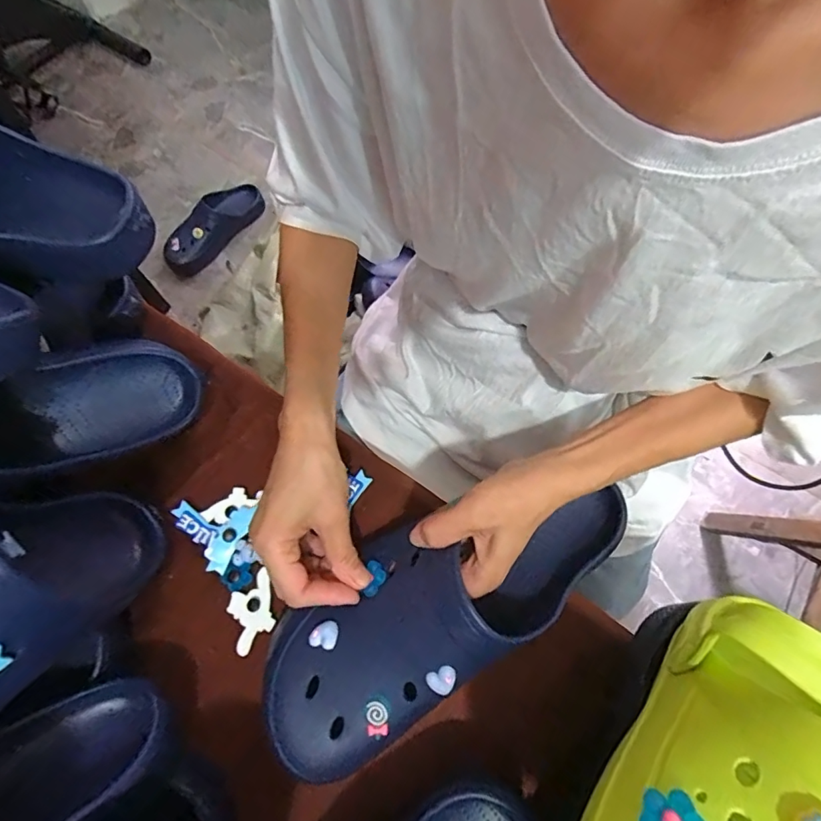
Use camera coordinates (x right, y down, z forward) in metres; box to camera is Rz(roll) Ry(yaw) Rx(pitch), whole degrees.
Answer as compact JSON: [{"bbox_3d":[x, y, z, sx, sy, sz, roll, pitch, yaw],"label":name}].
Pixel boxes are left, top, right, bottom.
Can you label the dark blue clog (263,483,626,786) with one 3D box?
[{"bbox_3d":[0.029,0.127,0.344,0.284,0.091,0.121,-25,70,-14],"label":"dark blue clog"}]

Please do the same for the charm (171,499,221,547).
[{"bbox_3d":[-0.180,0.095,0.409,0.043,0.005,0.021,31,72,12],"label":"charm"}]

